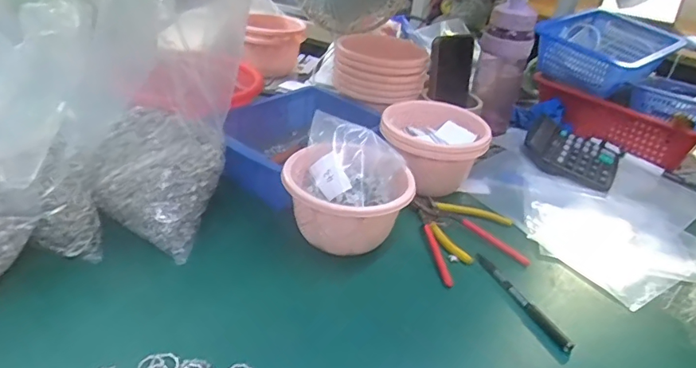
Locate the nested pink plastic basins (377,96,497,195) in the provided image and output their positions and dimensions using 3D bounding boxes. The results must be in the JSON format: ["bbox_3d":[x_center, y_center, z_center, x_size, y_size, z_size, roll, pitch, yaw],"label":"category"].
[{"bbox_3d":[0.119,-0.051,0.719,0.142,0.094,0.137,6,32,-4],"label":"nested pink plastic basins"}]

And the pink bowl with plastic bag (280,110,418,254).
[{"bbox_3d":[0.001,0.009,0.587,0.142,0.111,0.142,7,32,-1],"label":"pink bowl with plastic bag"}]

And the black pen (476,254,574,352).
[{"bbox_3d":[0.187,0.123,0.546,0.016,0.010,0.147,-9,36,-25],"label":"black pen"}]

